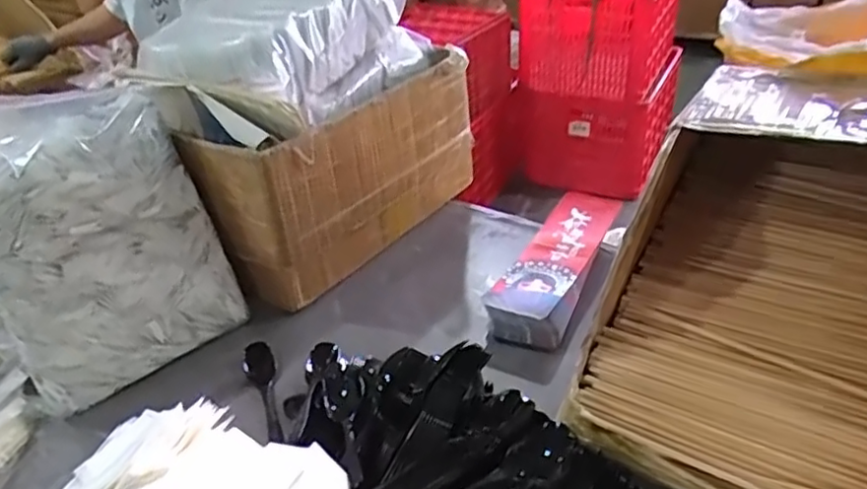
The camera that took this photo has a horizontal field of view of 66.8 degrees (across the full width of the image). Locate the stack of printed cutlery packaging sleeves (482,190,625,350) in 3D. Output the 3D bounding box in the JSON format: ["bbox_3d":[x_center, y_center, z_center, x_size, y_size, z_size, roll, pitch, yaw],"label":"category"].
[{"bbox_3d":[0.156,0.024,0.825,0.096,0.044,0.290,13,37,25],"label":"stack of printed cutlery packaging sleeves"}]

